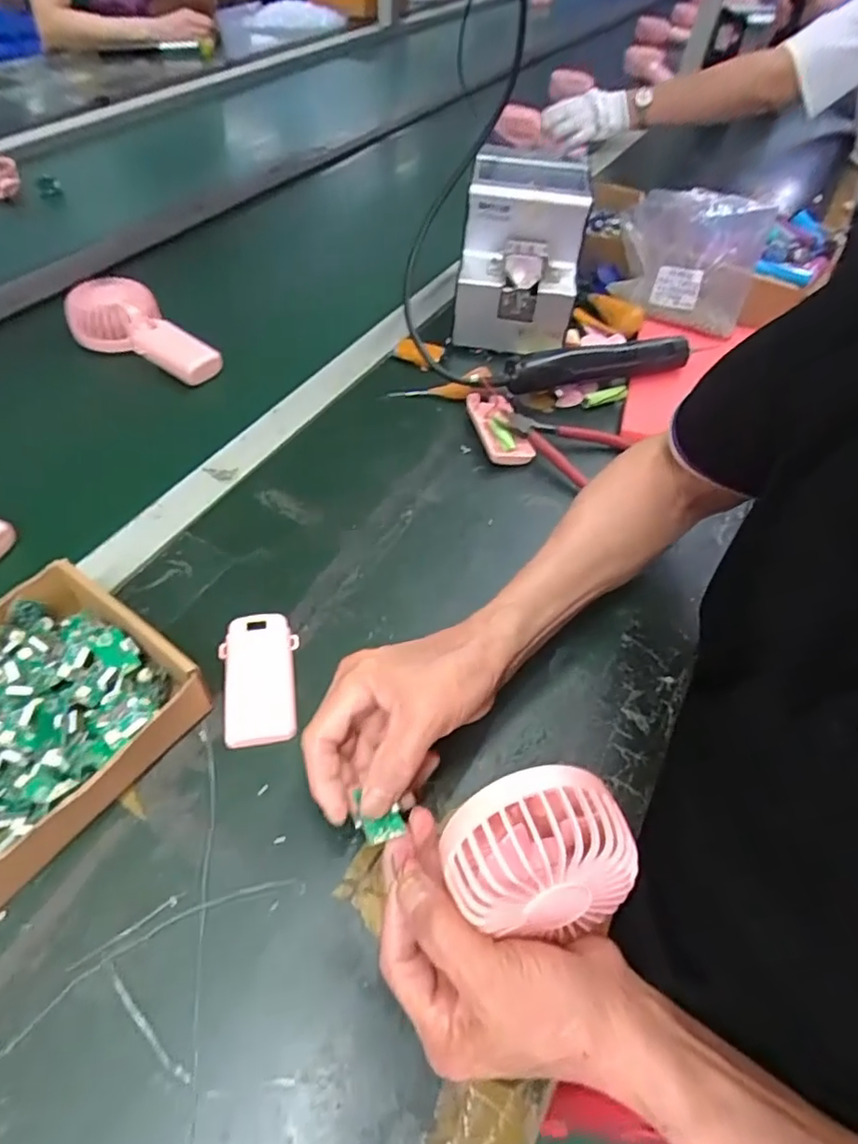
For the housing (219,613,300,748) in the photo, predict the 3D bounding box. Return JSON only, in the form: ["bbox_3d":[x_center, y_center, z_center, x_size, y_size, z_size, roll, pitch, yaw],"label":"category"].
[{"bbox_3d":[-0.117,0.072,0.420,0.051,0.013,0.094,-9,54,-12],"label":"housing"}]

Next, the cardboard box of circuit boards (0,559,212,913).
[{"bbox_3d":[-0.241,0.092,0.365,0.147,0.053,0.163,33,56,19],"label":"cardboard box of circuit boards"}]

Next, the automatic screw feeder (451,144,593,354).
[{"bbox_3d":[0.099,-0.348,0.676,0.122,0.163,0.161,7,52,2],"label":"automatic screw feeder"}]

